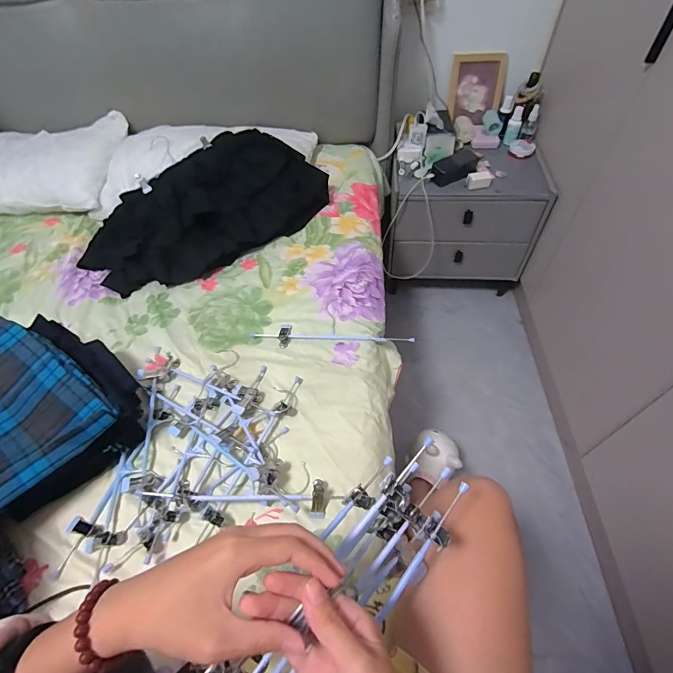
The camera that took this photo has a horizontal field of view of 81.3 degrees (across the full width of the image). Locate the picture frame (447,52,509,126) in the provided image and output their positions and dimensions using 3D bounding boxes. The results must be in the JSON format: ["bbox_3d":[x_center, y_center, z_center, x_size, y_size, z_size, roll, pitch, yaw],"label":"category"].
[{"bbox_3d":[0.412,-0.733,1.159,0.150,0.169,0.020,9,35,8],"label":"picture frame"}]

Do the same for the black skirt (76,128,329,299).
[{"bbox_3d":[-0.309,-0.304,0.895,0.562,0.148,0.287,-26,56,-16],"label":"black skirt"}]

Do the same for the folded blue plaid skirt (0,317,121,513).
[{"bbox_3d":[-0.482,0.090,0.562,0.295,0.047,0.189,32,61,23],"label":"folded blue plaid skirt"}]

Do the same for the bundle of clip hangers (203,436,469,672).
[{"bbox_3d":[-0.005,0.233,0.350,0.093,0.065,0.273,37,69,26],"label":"bundle of clip hangers"}]

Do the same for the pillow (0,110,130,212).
[{"bbox_3d":[-0.768,-0.440,1.015,0.419,0.093,0.263,-1,53,2],"label":"pillow"}]

